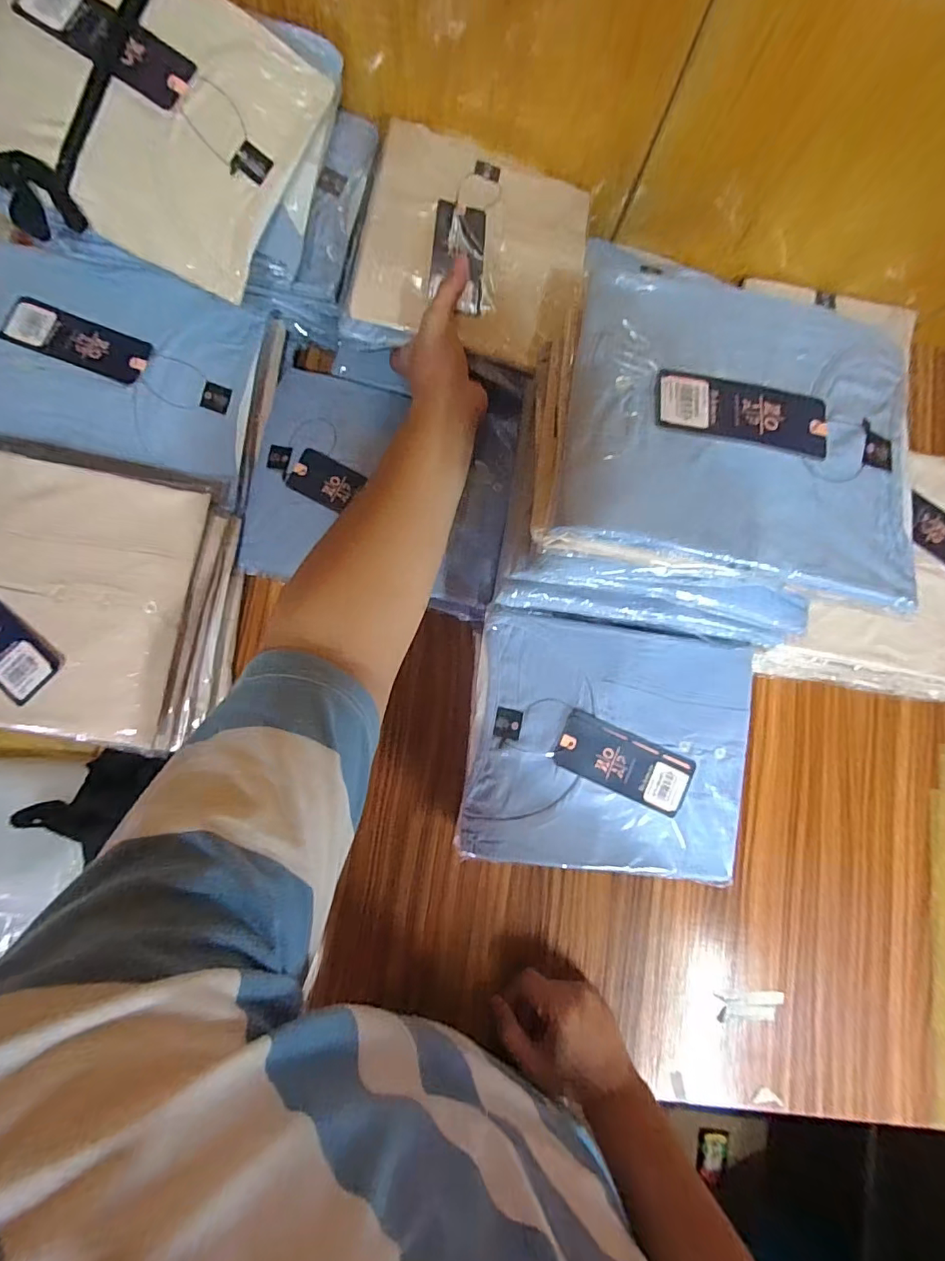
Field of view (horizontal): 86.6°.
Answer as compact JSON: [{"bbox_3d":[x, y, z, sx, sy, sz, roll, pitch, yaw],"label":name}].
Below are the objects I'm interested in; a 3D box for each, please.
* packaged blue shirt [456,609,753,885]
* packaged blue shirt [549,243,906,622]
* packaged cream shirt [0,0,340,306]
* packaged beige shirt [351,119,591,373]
[{"bbox_3d":[0.123,0.102,0.445,0.246,0.022,0.211,8,82,-6],"label":"packaged blue shirt"},{"bbox_3d":[0.189,-0.146,0.345,0.246,0.033,0.225,11,82,-6],"label":"packaged blue shirt"},{"bbox_3d":[-0.265,-0.402,0.383,0.249,0.055,0.213,22,81,-4],"label":"packaged cream shirt"},{"bbox_3d":[0.006,-0.363,0.474,0.200,0.044,0.240,9,82,-6],"label":"packaged beige shirt"}]

